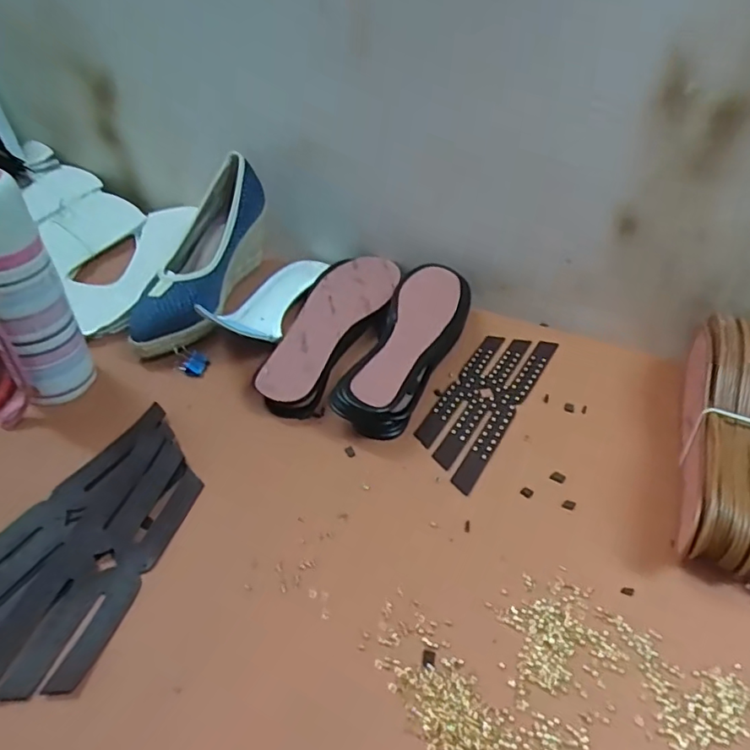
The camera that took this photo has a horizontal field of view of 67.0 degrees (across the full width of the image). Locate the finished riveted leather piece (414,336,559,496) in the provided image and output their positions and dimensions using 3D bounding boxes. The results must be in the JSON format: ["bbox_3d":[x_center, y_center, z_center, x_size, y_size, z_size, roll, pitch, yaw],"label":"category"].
[{"bbox_3d":[0.106,0.021,0.548,0.068,0.006,0.212,24,48,22],"label":"finished riveted leather piece"}]

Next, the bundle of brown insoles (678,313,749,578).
[{"bbox_3d":[0.300,0.053,0.465,0.079,0.086,0.238,18,46,16],"label":"bundle of brown insoles"}]

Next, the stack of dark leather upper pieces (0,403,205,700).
[{"bbox_3d":[-0.211,0.123,0.420,0.120,0.010,0.216,21,47,19],"label":"stack of dark leather upper pieces"}]

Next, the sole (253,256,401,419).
[{"bbox_3d":[-0.042,-0.051,0.588,0.081,0.031,0.232,14,45,12],"label":"sole"}]

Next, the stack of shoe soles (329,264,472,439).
[{"bbox_3d":[0.034,-0.028,0.557,0.069,0.057,0.216,18,46,17],"label":"stack of shoe soles"}]

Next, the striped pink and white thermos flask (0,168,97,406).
[{"bbox_3d":[-0.287,-0.061,0.463,0.061,0.207,0.052,-22,48,-23],"label":"striped pink and white thermos flask"}]

